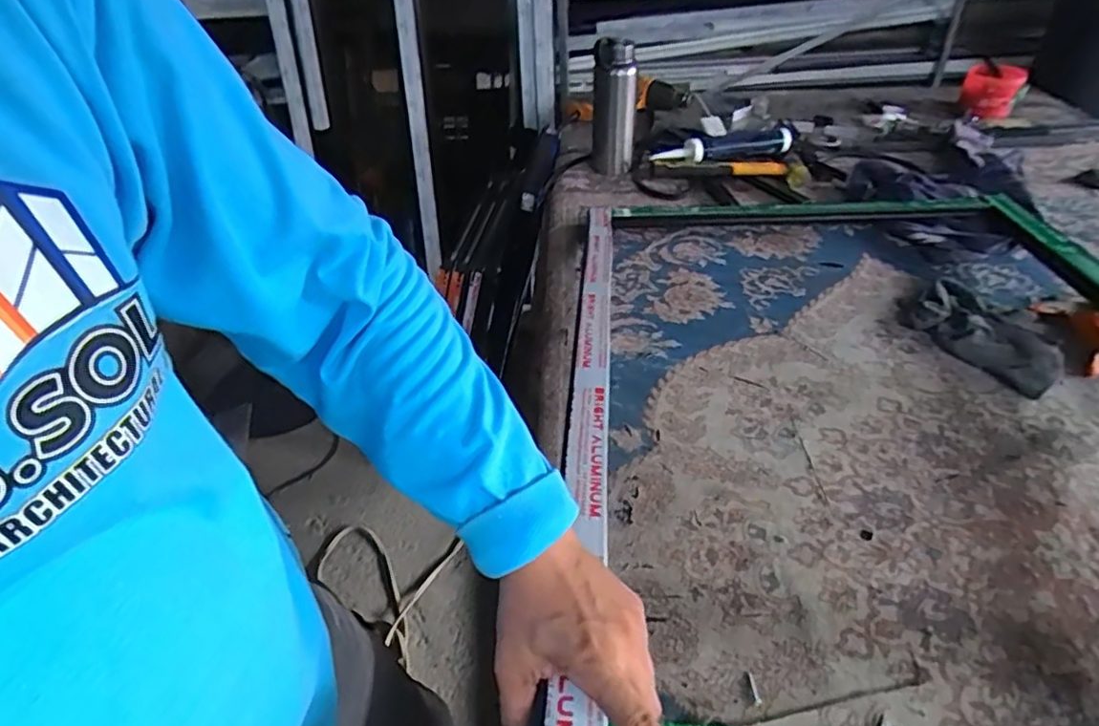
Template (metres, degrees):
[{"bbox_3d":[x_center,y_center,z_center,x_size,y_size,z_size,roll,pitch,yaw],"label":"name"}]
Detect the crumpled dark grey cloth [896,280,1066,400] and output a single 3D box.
[{"bbox_3d":[0.576,-0.043,0.827,0.129,0.025,0.216,-16,42,-18],"label":"crumpled dark grey cloth"}]

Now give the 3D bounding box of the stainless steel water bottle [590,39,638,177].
[{"bbox_3d":[0.125,-0.500,1.218,0.086,0.241,0.067,2,40,9],"label":"stainless steel water bottle"}]

